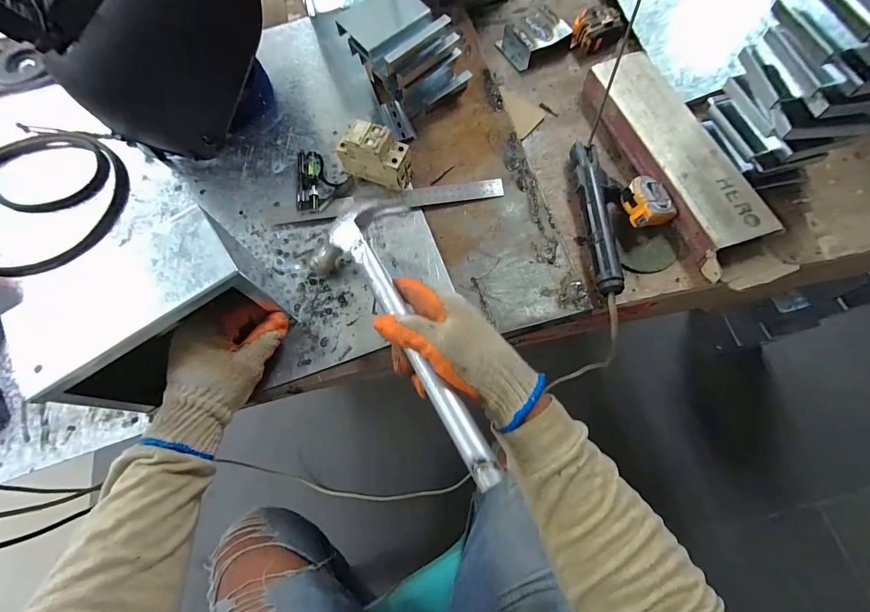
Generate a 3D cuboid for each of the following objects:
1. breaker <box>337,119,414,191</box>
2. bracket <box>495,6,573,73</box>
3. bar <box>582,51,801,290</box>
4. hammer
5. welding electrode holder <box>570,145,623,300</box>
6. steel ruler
[{"bbox_3d":[-0.075,-0.185,0.454,0.088,0.070,0.041,20,71,10],"label":"breaker"},{"bbox_3d":[0.150,-0.409,0.561,0.091,0.031,0.074,-26,70,-8],"label":"bracket"},{"bbox_3d":[0.302,-0.179,0.458,0.091,0.041,0.341,-18,69,-5],"label":"bar"},{"bbox_3d":[-0.013,0.007,0.347,0.116,0.030,0.295,-48,62,11],"label":"hammer"},{"bbox_3d":[0.202,-0.109,0.443,0.046,0.026,0.201,-2,68,1],"label":"welding electrode holder"},{"bbox_3d":[-0.059,-0.133,0.467,0.288,0.008,0.031,-7,67,1],"label":"steel ruler"}]

